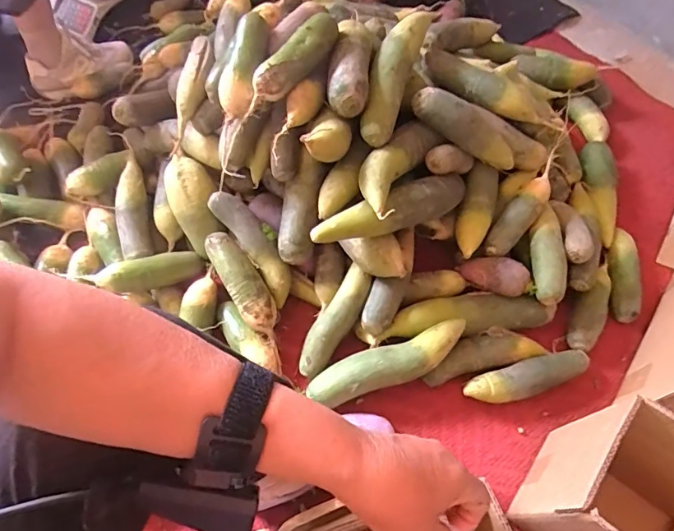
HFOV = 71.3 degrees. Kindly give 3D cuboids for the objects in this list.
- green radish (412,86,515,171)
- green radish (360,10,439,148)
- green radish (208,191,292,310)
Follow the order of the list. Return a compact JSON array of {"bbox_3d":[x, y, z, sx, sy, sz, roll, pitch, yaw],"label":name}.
[{"bbox_3d":[0.217,-0.223,0.765,0.205,0.054,0.060,31,61,-14],"label":"green radish"},{"bbox_3d":[0.089,-0.312,0.751,0.064,0.060,0.271,17,61,10],"label":"green radish"},{"bbox_3d":[-0.139,-0.032,0.802,0.055,0.050,0.211,-37,100,-19],"label":"green radish"}]

